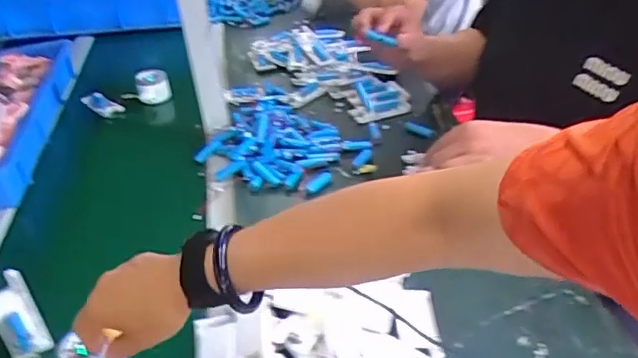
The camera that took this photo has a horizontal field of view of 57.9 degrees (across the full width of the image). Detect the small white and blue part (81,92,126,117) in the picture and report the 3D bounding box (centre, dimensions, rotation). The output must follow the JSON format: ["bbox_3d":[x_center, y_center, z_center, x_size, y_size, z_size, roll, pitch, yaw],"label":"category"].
[{"bbox_3d":[-0.444,-0.151,1.176,0.106,0.029,0.030,17,40,29],"label":"small white and blue part"}]

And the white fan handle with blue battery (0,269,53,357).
[{"bbox_3d":[-0.339,0.154,0.646,0.043,0.103,0.022,-27,22,-31],"label":"white fan handle with blue battery"}]

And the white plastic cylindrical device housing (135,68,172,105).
[{"bbox_3d":[-0.336,-0.190,1.169,0.066,0.055,0.062,-14,35,-14],"label":"white plastic cylindrical device housing"}]

